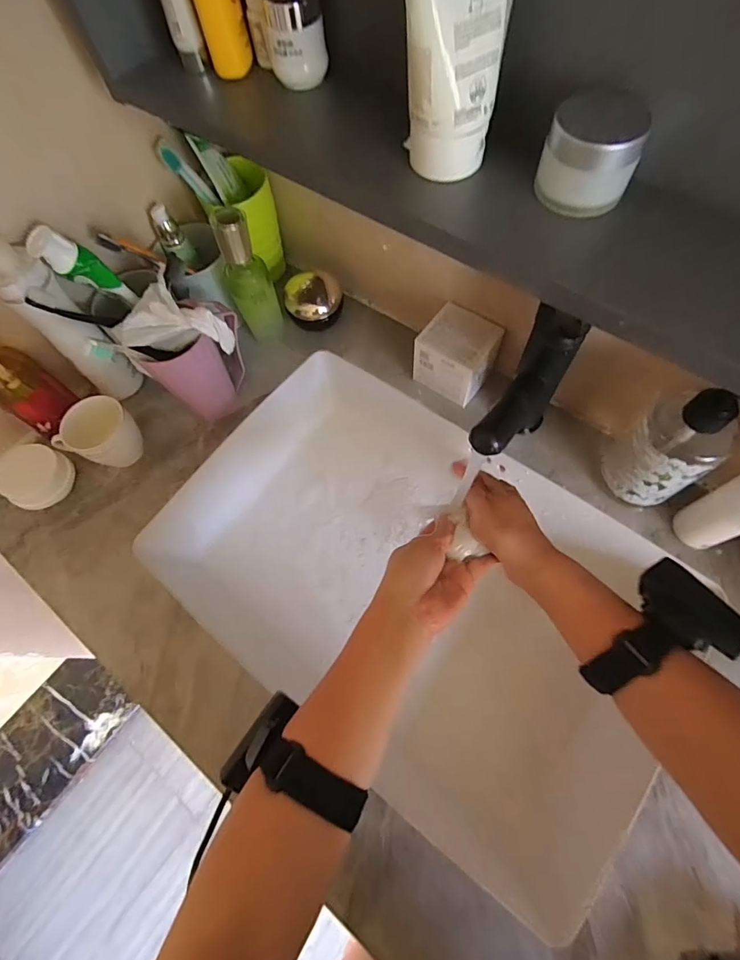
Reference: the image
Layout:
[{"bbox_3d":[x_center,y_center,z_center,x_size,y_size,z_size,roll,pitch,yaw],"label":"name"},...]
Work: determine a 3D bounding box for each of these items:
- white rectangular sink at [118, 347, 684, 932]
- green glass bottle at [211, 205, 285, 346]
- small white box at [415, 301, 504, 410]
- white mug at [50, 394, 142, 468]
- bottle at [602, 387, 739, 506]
[{"bbox_3d":[0.046,0.113,0.482,0.519,0.114,0.348,37,73,16],"label":"white rectangular sink"},{"bbox_3d":[-0.128,-0.209,0.486,0.045,0.167,0.038,-23,68,-7],"label":"green glass bottle"},{"bbox_3d":[0.095,-0.131,0.483,0.079,0.077,0.065,31,72,14],"label":"small white box"},{"bbox_3d":[-0.288,-0.048,0.476,0.061,0.072,0.063,-1,67,2],"label":"white mug"},{"bbox_3d":[0.256,-0.027,0.385,0.057,0.147,0.068,-37,70,-12],"label":"bottle"}]

